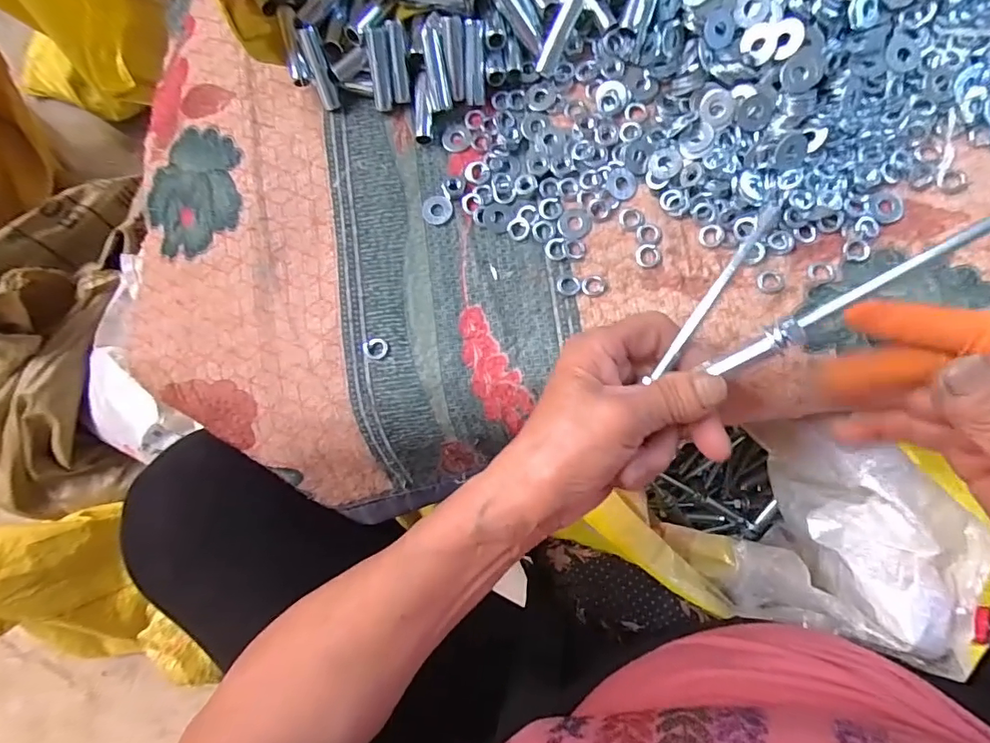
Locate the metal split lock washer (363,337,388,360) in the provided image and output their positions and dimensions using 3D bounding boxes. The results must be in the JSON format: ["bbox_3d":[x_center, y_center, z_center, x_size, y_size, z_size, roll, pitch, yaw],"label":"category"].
[{"bbox_3d":[-0.070,-0.014,0.300,0.014,0.004,0.013,0,87,8],"label":"metal split lock washer"}]

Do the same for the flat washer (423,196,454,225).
[{"bbox_3d":[-0.035,-0.099,0.311,0.018,0.004,0.018,1,87,8],"label":"flat washer"}]

